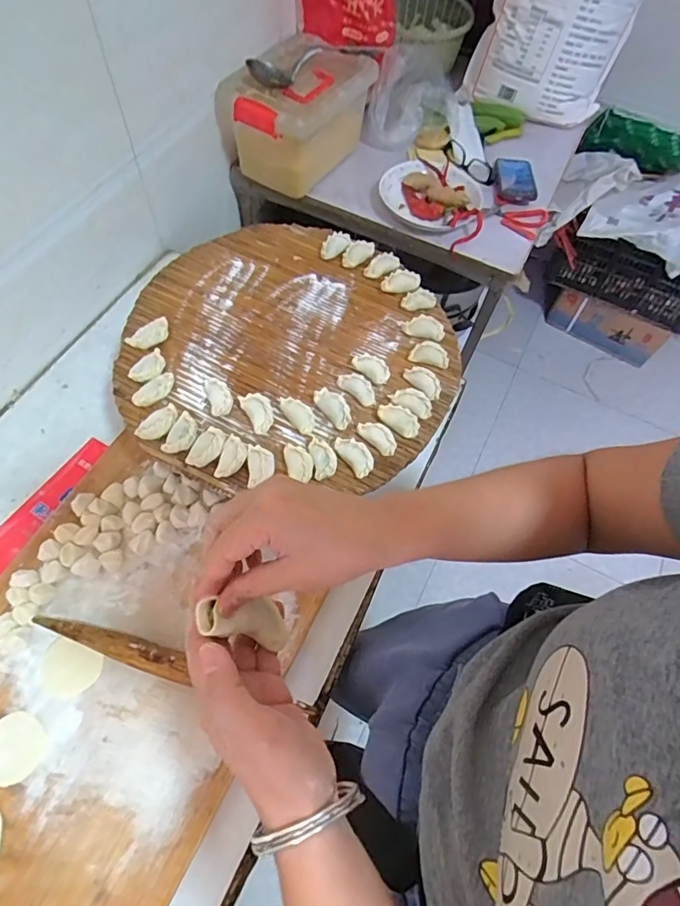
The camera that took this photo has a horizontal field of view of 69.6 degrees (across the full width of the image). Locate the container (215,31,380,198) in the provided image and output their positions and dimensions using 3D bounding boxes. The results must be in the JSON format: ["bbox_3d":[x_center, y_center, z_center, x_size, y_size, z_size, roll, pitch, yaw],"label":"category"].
[{"bbox_3d":[-0.084,-0.650,0.940,0.204,0.152,0.273,25,63,9],"label":"container"}]

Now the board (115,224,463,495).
[{"bbox_3d":[-0.063,-0.165,0.684,0.444,0.032,0.441,1,62,-4],"label":"board"}]

